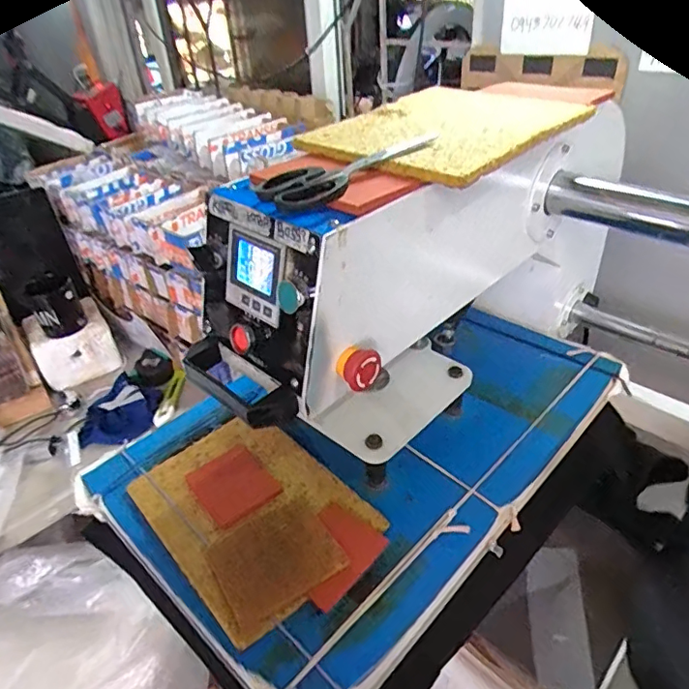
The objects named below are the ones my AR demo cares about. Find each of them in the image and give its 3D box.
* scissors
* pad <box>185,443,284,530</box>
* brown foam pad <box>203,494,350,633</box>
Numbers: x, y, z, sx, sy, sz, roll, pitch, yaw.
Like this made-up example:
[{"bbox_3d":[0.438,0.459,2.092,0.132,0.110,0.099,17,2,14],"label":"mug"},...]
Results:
[{"bbox_3d":[0.004,-0.162,0.483,0.079,0.013,0.190,26,46,34],"label":"scissors"},{"bbox_3d":[-0.129,0.161,0.622,0.078,0.011,0.098,-26,42,-27],"label":"pad"},{"bbox_3d":[-0.070,0.209,0.534,0.113,0.011,0.105,-23,40,-24],"label":"brown foam pad"}]

